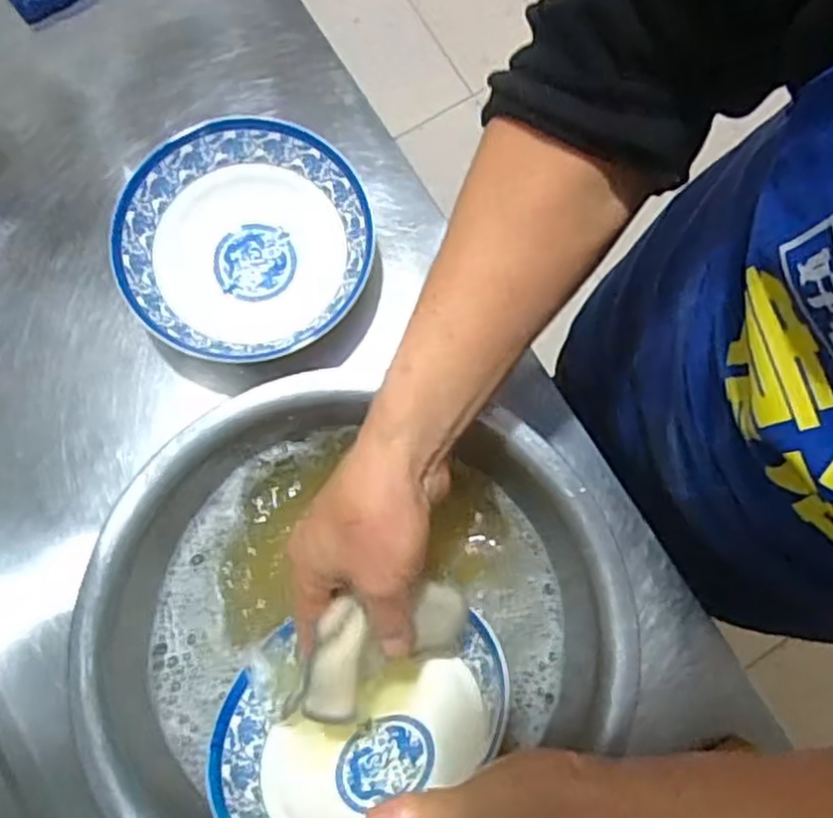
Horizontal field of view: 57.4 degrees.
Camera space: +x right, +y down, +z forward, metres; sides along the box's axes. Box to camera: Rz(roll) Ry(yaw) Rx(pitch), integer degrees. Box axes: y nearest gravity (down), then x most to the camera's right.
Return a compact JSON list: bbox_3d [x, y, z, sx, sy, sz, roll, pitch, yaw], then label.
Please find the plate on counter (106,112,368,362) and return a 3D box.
[{"bbox_3d":[-0.135,-0.129,0.628,0.189,0.082,0.194,0,80,-1],"label":"plate on counter"}]

